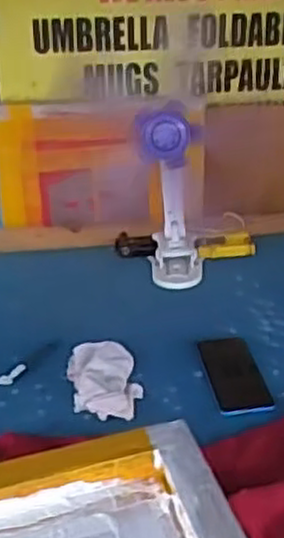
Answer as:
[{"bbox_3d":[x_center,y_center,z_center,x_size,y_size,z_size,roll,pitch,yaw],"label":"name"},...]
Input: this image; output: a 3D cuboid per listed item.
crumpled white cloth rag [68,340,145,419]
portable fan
[{"bbox_3d":[-0.052,0.149,1.024,0.092,0.035,0.154,-6,29,-8],"label":"crumpled white cloth rag"},{"bbox_3d":[0.051,-0.123,1.230,0.101,0.312,0.132,4,29,9],"label":"portable fan"}]

